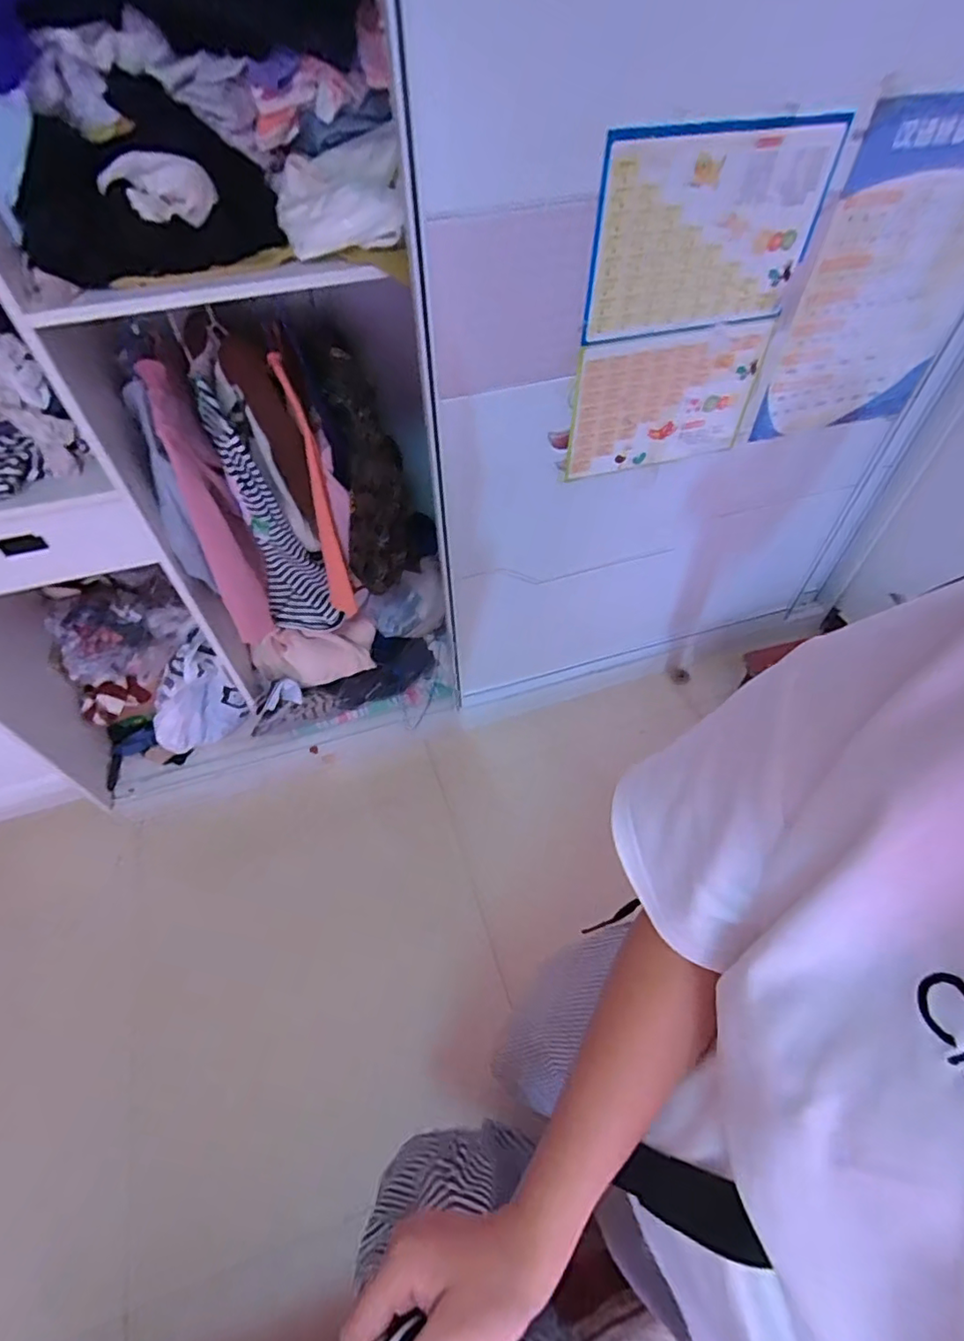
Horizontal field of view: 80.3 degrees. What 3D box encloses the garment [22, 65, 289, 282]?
[{"bbox_3d":[-0.488,-0.698,0.828,0.344,0.159,0.206,-18,54,-12],"label":"garment"}]

